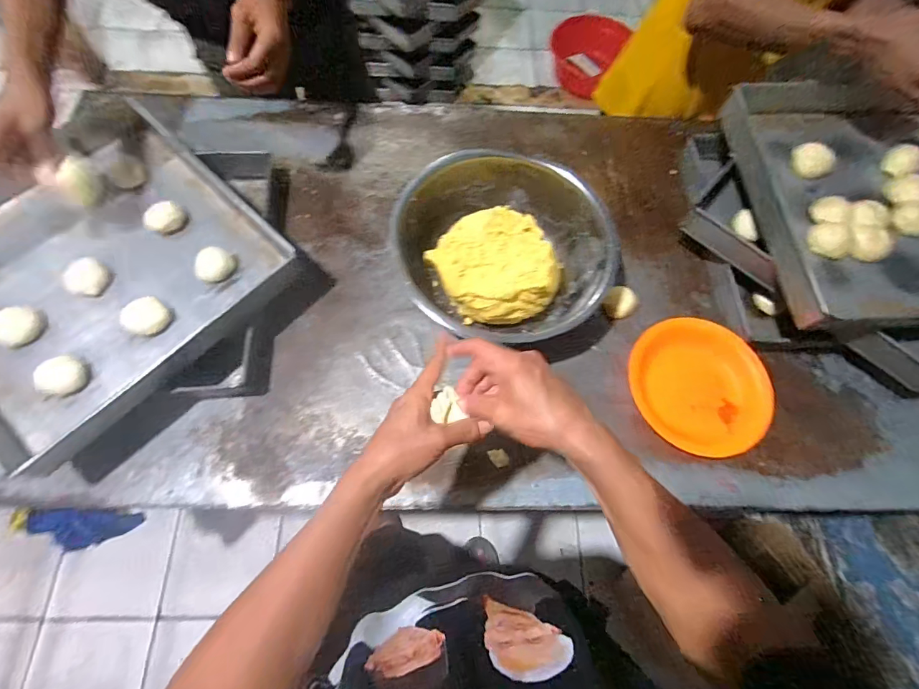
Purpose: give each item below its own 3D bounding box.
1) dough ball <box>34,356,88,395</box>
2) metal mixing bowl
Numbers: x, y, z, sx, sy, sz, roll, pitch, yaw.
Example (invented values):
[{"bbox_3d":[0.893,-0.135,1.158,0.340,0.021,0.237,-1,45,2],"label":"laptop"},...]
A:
[{"bbox_3d":[-0.568,0.043,0.612,0.048,0.033,0.056,18,69,5],"label":"dough ball"},{"bbox_3d":[0.081,-0.152,0.734,0.313,0.136,0.305,1,69,-2],"label":"metal mixing bowl"}]

